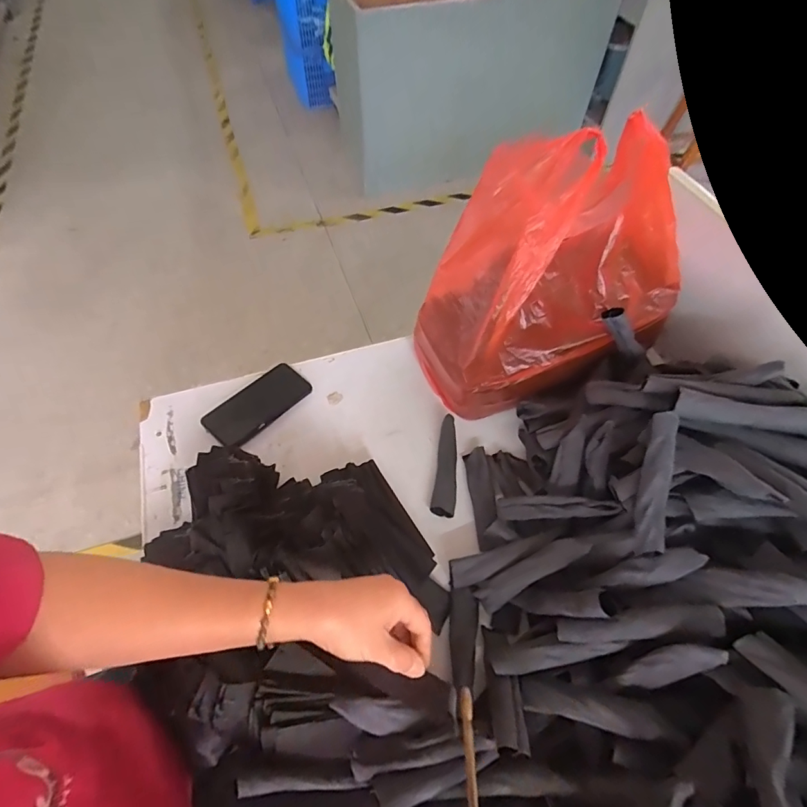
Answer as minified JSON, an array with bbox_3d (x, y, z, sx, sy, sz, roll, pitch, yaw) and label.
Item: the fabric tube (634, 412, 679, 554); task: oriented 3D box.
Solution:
[{"bbox_3d":[0.266,0.083,0.480,0.027,0.023,0.148,14,79,8],"label":"fabric tube"}]

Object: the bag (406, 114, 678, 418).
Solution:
[{"bbox_3d":[0.202,-0.174,0.644,0.317,0.356,0.193,-18,58,-12],"label":"bag"}]

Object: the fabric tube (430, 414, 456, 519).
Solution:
[{"bbox_3d":[0.064,0.088,0.666,0.032,0.016,0.150,8,57,5],"label":"fabric tube"}]

